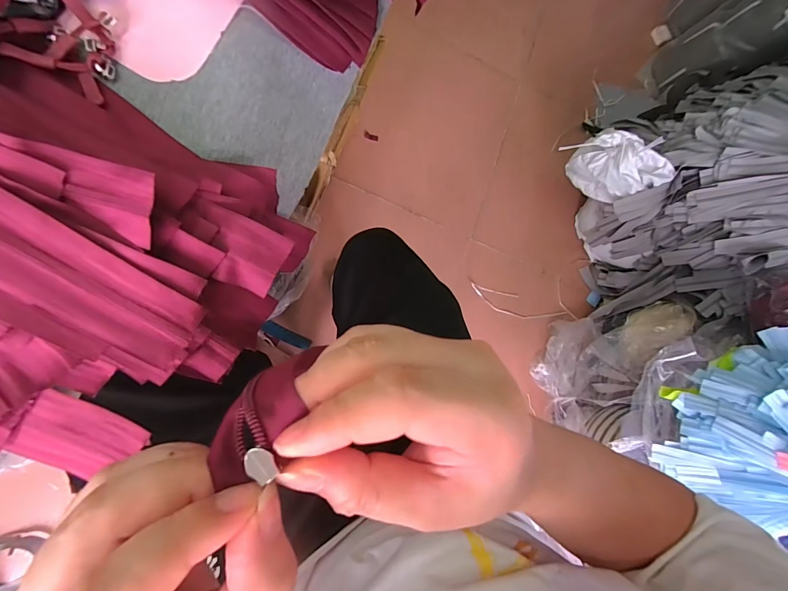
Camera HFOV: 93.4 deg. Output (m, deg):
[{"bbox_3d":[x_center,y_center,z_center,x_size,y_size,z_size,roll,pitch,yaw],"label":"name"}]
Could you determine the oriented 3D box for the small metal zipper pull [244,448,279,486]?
[{"bbox_3d":[-0.047,0.060,0.129,0.009,0.004,0.012,-26,89,-10],"label":"small metal zipper pull"}]

